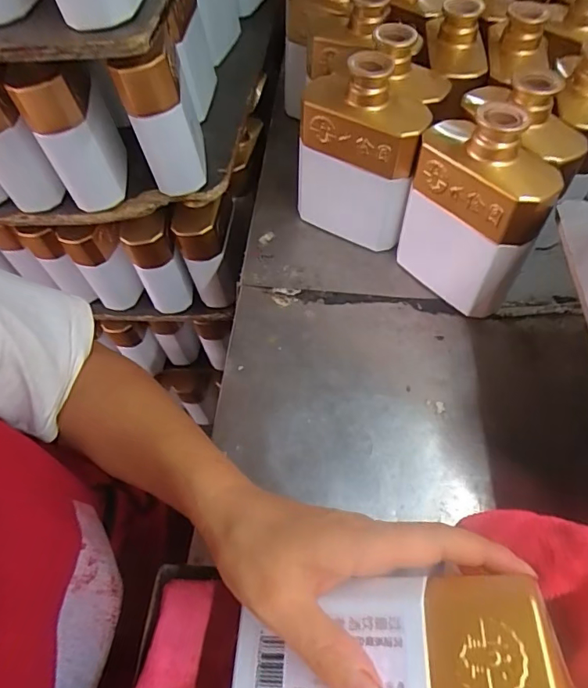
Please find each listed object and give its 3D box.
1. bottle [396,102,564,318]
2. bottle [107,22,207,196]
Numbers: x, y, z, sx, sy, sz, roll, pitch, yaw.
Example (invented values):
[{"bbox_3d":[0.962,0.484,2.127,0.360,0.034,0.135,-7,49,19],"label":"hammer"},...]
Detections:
[{"bbox_3d":[0.147,-0.107,0.408,0.062,0.164,0.117,-26,59,-16],"label":"bottle"},{"bbox_3d":[-0.130,-0.221,0.485,0.067,0.137,0.048,-13,56,-8],"label":"bottle"}]

